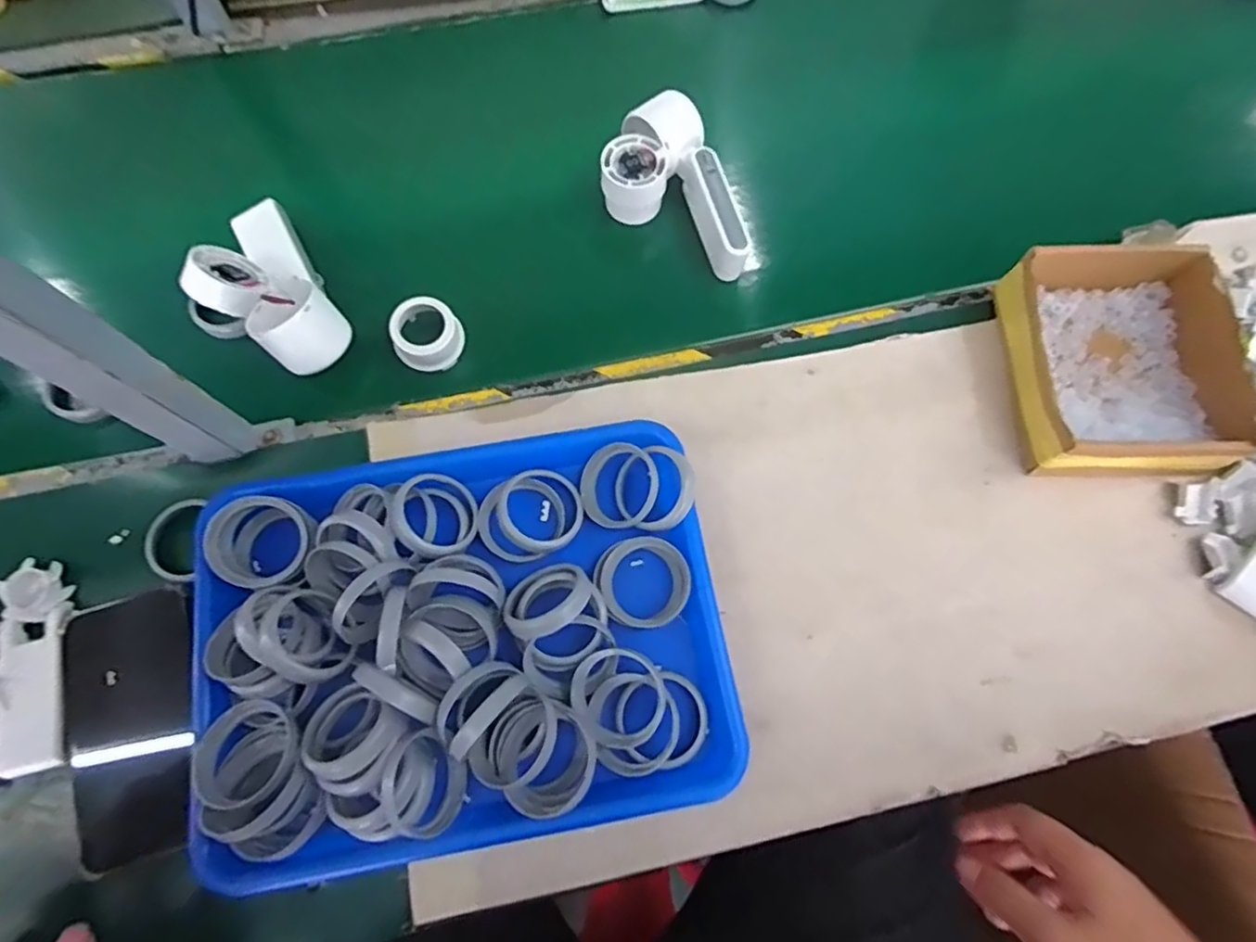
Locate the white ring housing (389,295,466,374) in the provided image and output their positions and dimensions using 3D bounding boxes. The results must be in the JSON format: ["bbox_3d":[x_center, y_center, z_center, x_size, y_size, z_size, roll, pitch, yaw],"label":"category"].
[{"bbox_3d":[-0.155,-0.104,0.481,0.049,0.026,0.049,0,71,0],"label":"white ring housing"}]

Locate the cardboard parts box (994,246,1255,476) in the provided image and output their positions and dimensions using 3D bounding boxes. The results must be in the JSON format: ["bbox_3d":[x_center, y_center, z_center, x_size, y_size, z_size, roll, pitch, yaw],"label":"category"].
[{"bbox_3d":[0.359,-0.081,0.464,0.148,0.055,0.168,-2,71,-1],"label":"cardboard parts box"}]

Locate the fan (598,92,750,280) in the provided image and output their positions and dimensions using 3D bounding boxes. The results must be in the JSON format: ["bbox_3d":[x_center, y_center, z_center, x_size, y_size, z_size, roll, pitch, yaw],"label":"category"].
[{"bbox_3d":[0.034,-0.222,0.510,0.089,0.052,0.150,-18,72,-7],"label":"fan"}]

